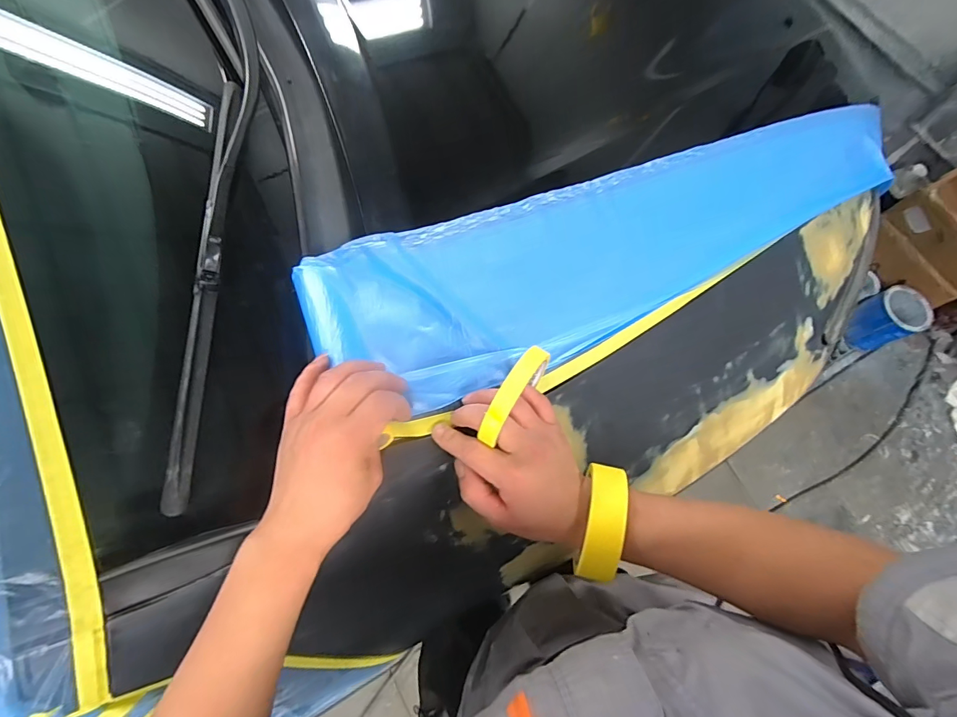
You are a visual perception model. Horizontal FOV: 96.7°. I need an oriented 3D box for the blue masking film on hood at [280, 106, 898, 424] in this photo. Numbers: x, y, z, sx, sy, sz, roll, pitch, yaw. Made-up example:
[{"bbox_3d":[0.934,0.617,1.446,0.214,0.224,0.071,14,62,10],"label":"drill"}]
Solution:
[{"bbox_3d":[0.212,-0.153,0.516,0.808,0.053,0.187,-22,74,-19],"label":"blue masking film on hood"}]

